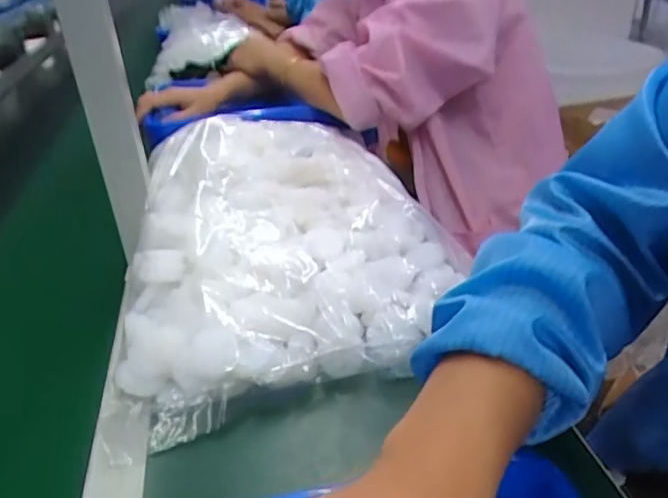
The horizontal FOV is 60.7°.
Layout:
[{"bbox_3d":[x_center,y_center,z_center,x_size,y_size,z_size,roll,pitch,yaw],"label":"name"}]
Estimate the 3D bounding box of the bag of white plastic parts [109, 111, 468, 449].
[{"bbox_3d":[-0.055,-0.016,0.587,0.310,0.126,0.381,-12,31,-13],"label":"bag of white plastic parts"}]

